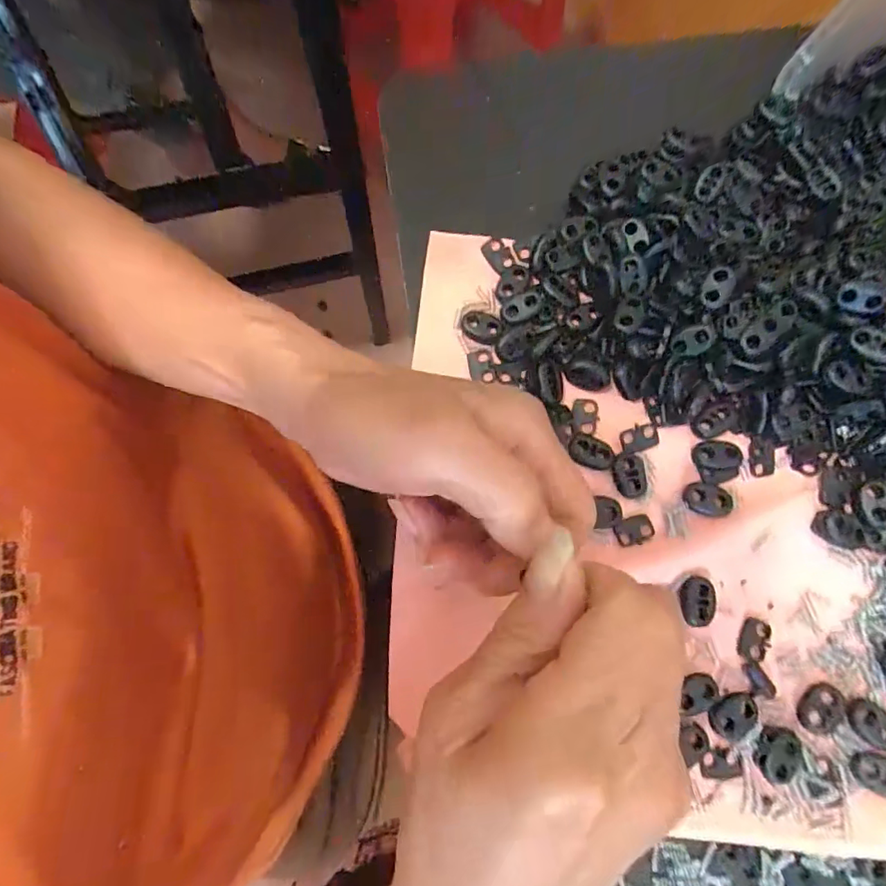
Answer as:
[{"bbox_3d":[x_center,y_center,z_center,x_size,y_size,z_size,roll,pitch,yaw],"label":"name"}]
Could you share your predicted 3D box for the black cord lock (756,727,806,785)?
[{"bbox_3d":[0.144,0.133,0.224,0.019,0.004,0.022,20,78,3],"label":"black cord lock"}]

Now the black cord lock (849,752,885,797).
[{"bbox_3d":[0.181,0.137,0.217,0.021,0.006,0.016,-2,77,-2],"label":"black cord lock"}]

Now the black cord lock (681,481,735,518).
[{"bbox_3d":[0.125,0.026,0.246,0.022,0.004,0.015,22,78,4],"label":"black cord lock"}]

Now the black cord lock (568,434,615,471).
[{"bbox_3d":[0.071,0.005,0.251,0.022,0.004,0.015,22,78,4],"label":"black cord lock"}]

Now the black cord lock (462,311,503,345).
[{"bbox_3d":[0.020,-0.058,0.264,0.021,0.004,0.015,30,78,6],"label":"black cord lock"}]

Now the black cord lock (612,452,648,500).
[{"bbox_3d":[0.089,0.016,0.249,0.016,0.004,0.021,-11,78,-4],"label":"black cord lock"}]

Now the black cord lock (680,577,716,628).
[{"bbox_3d":[0.114,0.072,0.238,0.015,0.005,0.021,1,77,-1],"label":"black cord lock"}]

